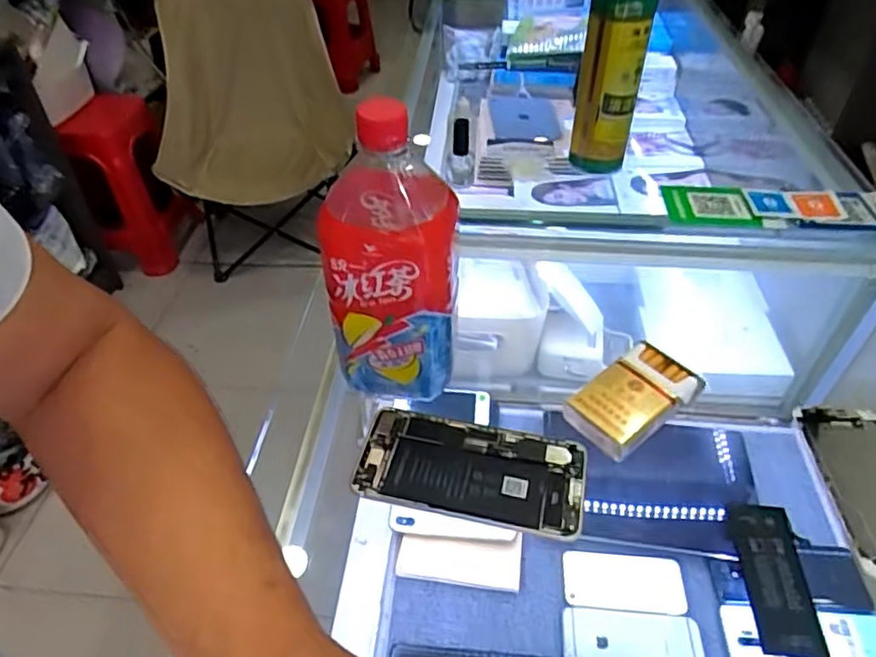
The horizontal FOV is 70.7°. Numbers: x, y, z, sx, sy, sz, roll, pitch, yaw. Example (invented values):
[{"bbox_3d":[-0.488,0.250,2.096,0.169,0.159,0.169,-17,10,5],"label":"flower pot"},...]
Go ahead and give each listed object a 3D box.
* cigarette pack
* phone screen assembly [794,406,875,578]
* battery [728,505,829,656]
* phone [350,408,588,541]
[{"bbox_3d":[0.145,0.052,0.461,0.095,0.025,0.055,-29,49,-27],"label":"cigarette pack"},{"bbox_3d":[0.299,0.108,0.423,0.061,0.010,0.129,1,43,2],"label":"phone screen assembly"},{"bbox_3d":[0.208,0.152,0.379,0.035,0.009,0.093,-5,43,14],"label":"battery"},{"bbox_3d":[0.023,0.098,0.434,0.154,0.008,0.076,9,43,11],"label":"phone"}]

